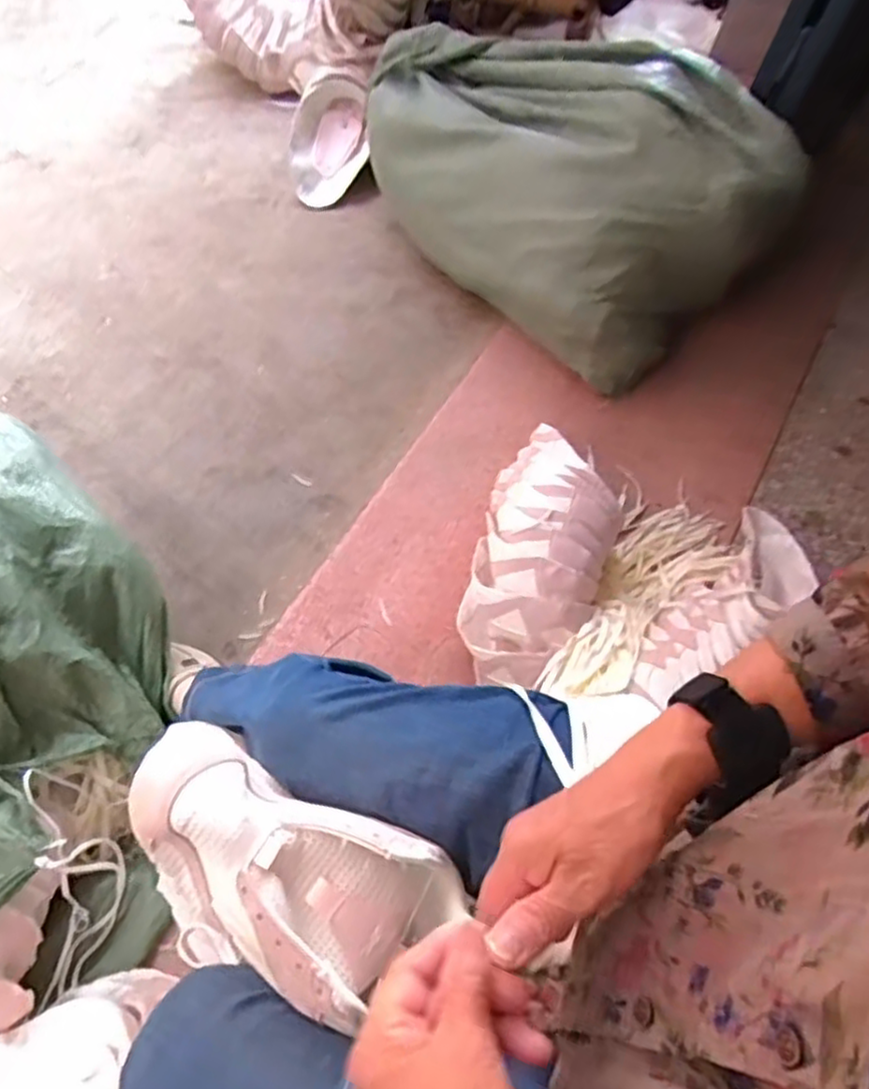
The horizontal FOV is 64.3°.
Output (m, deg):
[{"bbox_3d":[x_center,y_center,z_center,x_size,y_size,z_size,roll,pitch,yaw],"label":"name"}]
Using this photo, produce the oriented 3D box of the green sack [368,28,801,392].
[{"bbox_3d":[0.191,-0.621,1.134,0.668,0.293,0.392,42,67,16],"label":"green sack"}]

